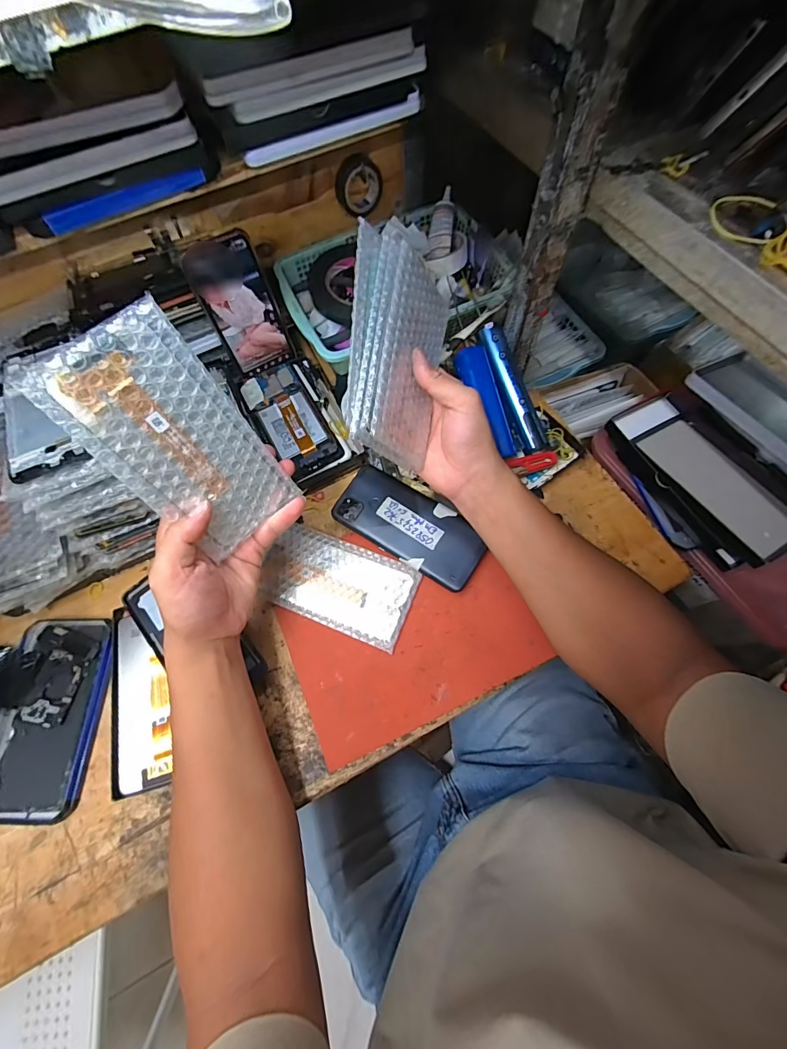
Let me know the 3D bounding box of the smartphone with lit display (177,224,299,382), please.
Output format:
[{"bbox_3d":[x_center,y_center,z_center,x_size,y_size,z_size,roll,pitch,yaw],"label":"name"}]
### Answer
[{"bbox_3d":[-0.170,-0.243,0.460,0.073,0.141,0.010,-29,52,-9],"label":"smartphone with lit display"}]

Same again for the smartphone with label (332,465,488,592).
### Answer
[{"bbox_3d":[0.018,0.000,0.435,0.163,0.012,0.075,31,72,14],"label":"smartphone with label"}]

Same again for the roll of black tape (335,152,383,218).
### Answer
[{"bbox_3d":[-0.041,-0.408,0.488,0.057,0.058,0.015,-23,51,0],"label":"roll of black tape"}]

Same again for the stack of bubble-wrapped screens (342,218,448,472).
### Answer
[{"bbox_3d":[0.011,-0.147,0.345,0.100,0.021,0.188,6,87,-43],"label":"stack of bubble-wrapped screens"}]

